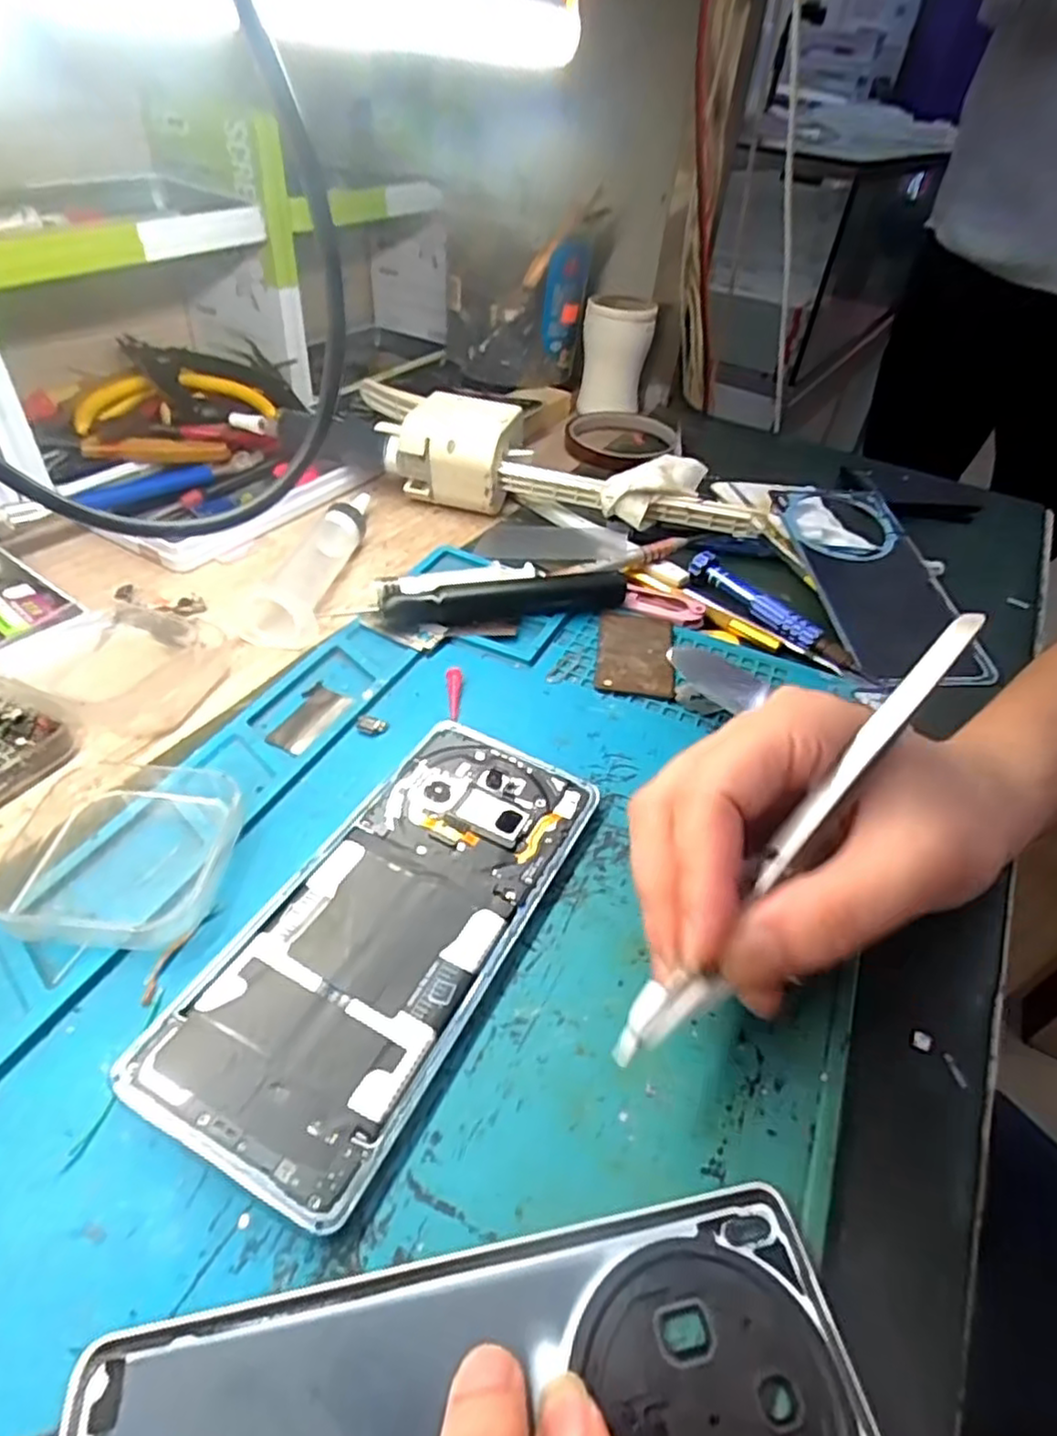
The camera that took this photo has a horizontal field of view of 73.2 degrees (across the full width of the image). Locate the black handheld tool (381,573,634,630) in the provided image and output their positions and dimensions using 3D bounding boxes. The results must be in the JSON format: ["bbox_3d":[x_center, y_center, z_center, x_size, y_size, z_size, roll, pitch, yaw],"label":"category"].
[{"bbox_3d":[-0.010,-0.058,0.353,0.122,0.018,0.018,-5,44,-13],"label":"black handheld tool"}]

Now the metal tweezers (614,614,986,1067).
[{"bbox_3d":[0.076,0.030,0.194,0.015,0.006,0.156,37,83,29],"label":"metal tweezers"}]

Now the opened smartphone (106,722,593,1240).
[{"bbox_3d":[-0.042,0.063,0.230,0.074,0.009,0.160,23,45,17],"label":"opened smartphone"}]

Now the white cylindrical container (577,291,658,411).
[{"bbox_3d":[0.068,-0.288,0.569,0.053,0.082,0.065,10,42,3],"label":"white cylindrical container"}]

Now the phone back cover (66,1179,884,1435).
[{"bbox_3d":[-0.008,0.149,0.142,0.159,0.007,0.076,-3,43,-9],"label":"phone back cover"}]

